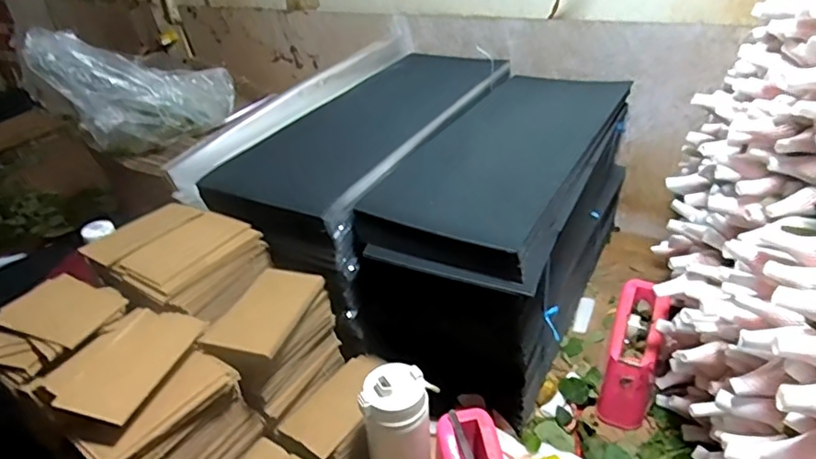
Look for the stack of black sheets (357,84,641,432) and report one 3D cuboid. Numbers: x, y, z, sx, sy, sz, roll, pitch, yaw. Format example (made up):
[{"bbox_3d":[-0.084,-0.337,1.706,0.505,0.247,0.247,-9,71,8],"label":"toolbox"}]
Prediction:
[{"bbox_3d":[0.166,-0.021,0.895,0.231,0.291,0.573,12,37,27],"label":"stack of black sheets"}]

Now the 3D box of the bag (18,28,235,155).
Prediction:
[{"bbox_3d":[-0.430,-0.230,0.921,0.282,0.189,0.117,-19,34,-19],"label":"bag"}]

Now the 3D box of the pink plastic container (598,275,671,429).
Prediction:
[{"bbox_3d":[0.320,0.171,0.804,0.066,0.106,0.197,10,36,25],"label":"pink plastic container"}]

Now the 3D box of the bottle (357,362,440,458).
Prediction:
[{"bbox_3d":[-0.005,0.241,0.656,0.083,0.182,0.060,-9,32,-2],"label":"bottle"}]

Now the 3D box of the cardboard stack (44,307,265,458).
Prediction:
[{"bbox_3d":[-0.267,0.197,0.609,0.129,0.155,0.149,18,40,34],"label":"cardboard stack"}]

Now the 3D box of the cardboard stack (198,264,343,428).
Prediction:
[{"bbox_3d":[-0.157,0.146,0.694,0.083,0.140,0.144,8,35,22],"label":"cardboard stack"}]

